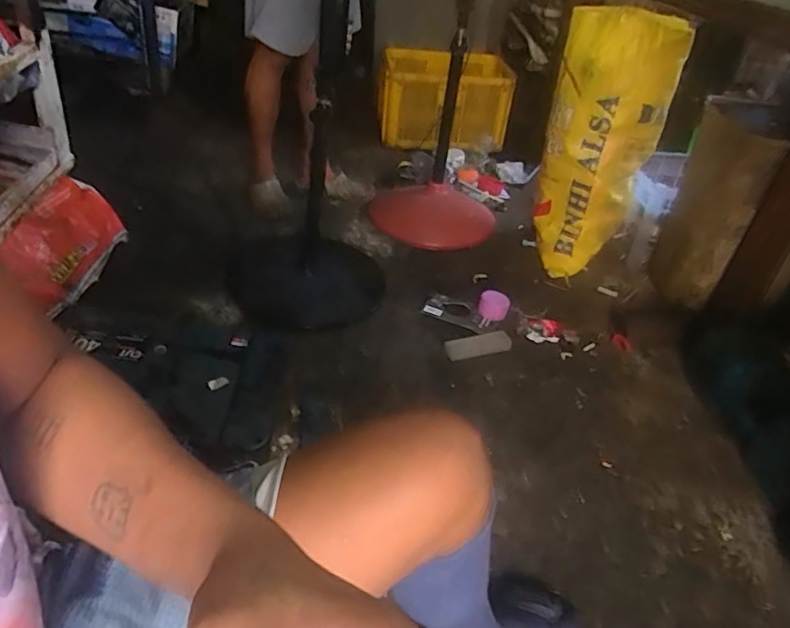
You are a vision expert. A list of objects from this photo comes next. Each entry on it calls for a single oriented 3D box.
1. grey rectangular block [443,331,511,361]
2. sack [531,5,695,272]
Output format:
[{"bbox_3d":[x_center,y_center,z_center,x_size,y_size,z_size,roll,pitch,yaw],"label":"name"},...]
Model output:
[{"bbox_3d":[0.192,0.071,1.312,0.153,0.016,0.059,-7,40,-14],"label":"grey rectangular block"},{"bbox_3d":[0.538,-0.442,1.525,0.216,0.637,0.243,-1,37,-13],"label":"sack"}]

